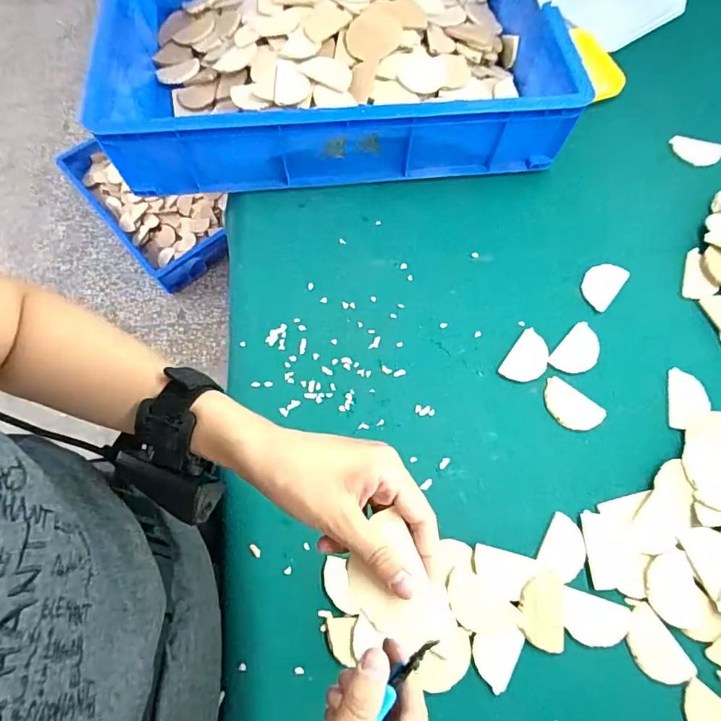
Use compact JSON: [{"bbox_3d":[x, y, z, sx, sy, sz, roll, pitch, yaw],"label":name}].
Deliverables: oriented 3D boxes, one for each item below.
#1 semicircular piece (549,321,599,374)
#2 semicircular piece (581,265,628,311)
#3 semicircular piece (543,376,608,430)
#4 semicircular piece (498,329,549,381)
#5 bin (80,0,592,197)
[{"bbox_3d":[0.263,-0.011,0.555,0.044,0.004,0.071,41,72,14],"label":"semicircular piece"},{"bbox_3d":[0.310,-0.099,0.591,0.045,0.005,0.070,38,71,13],"label":"semicircular piece"},{"bbox_3d":[0.241,0.055,0.527,0.070,0.004,0.044,33,70,11],"label":"semicircular piece"},{"bbox_3d":[0.200,-0.002,0.548,0.043,0.004,0.070,35,70,12],"label":"semicircular piece"},{"bbox_3d":[-0.038,-0.457,0.671,0.639,0.116,0.419,-4,68,-4],"label":"bin"}]

